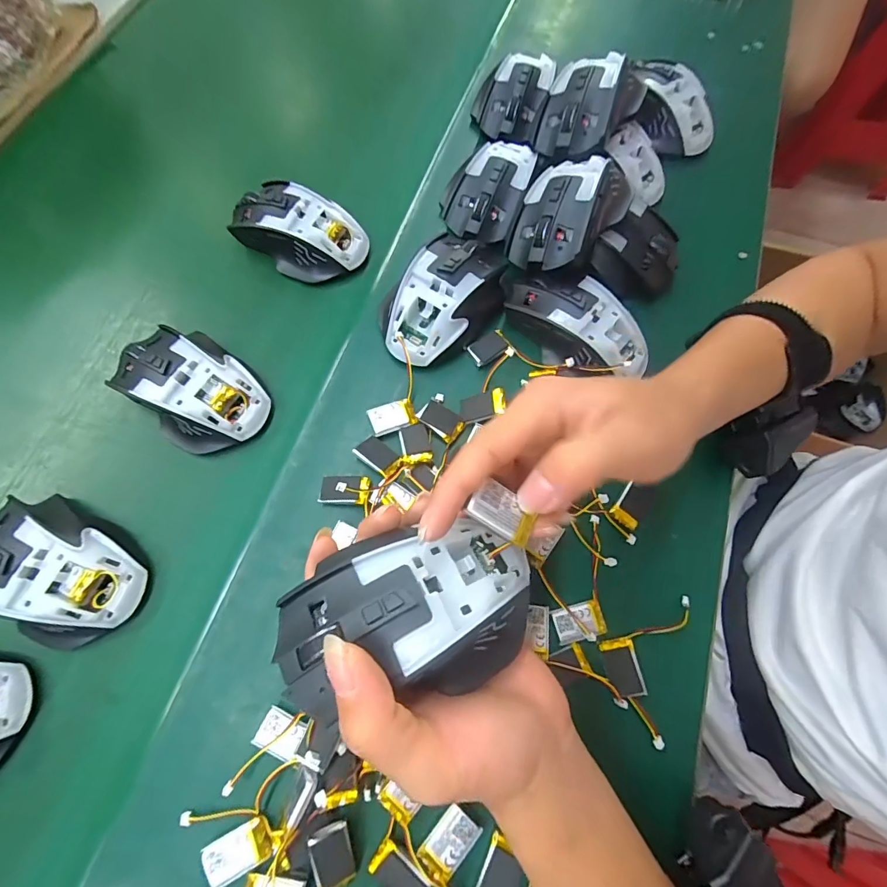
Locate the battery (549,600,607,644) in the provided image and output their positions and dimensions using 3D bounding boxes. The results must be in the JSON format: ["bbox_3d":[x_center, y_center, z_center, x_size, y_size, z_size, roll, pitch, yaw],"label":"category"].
[{"bbox_3d":[0.083,0.110,0.271,0.030,0.004,0.022,-12,71,-5],"label":"battery"}]

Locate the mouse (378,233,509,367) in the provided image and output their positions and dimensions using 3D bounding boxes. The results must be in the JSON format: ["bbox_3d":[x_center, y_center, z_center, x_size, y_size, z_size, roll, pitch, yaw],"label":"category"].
[{"bbox_3d":[0.004,-0.114,0.335,0.066,0.034,0.119,33,73,10],"label":"mouse"}]

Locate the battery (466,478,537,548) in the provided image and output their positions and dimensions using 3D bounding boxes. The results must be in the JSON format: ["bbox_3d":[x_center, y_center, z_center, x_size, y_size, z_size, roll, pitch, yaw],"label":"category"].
[{"bbox_3d":[0.026,0.031,0.194,0.030,0.005,0.017,34,70,-8],"label":"battery"}]

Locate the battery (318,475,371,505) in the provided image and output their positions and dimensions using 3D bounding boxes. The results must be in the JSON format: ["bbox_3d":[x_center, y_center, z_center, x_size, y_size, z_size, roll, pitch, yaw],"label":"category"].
[{"bbox_3d":[-0.065,0.030,0.298,0.031,0.010,0.021,2,71,0],"label":"battery"}]

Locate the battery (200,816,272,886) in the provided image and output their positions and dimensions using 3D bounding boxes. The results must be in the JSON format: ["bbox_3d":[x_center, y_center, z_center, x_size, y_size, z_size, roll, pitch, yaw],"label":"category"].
[{"bbox_3d":[-0.108,0.215,0.233,0.030,0.009,0.020,-26,73,-10],"label":"battery"}]

